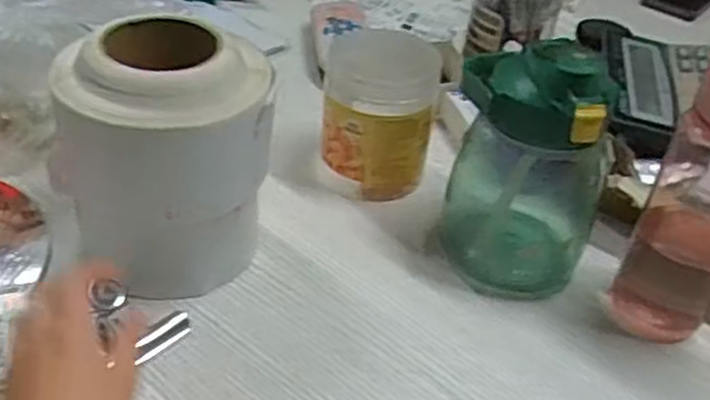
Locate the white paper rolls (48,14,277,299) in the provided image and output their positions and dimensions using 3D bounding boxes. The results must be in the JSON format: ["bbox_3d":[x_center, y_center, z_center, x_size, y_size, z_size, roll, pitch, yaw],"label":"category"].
[{"bbox_3d":[-0.132,-0.029,0.546,0.115,0.169,0.133,36,48,30],"label":"white paper rolls"}]

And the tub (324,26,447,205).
[{"bbox_3d":[0.021,-0.073,0.649,0.094,0.129,0.077,9,40,3],"label":"tub"}]

